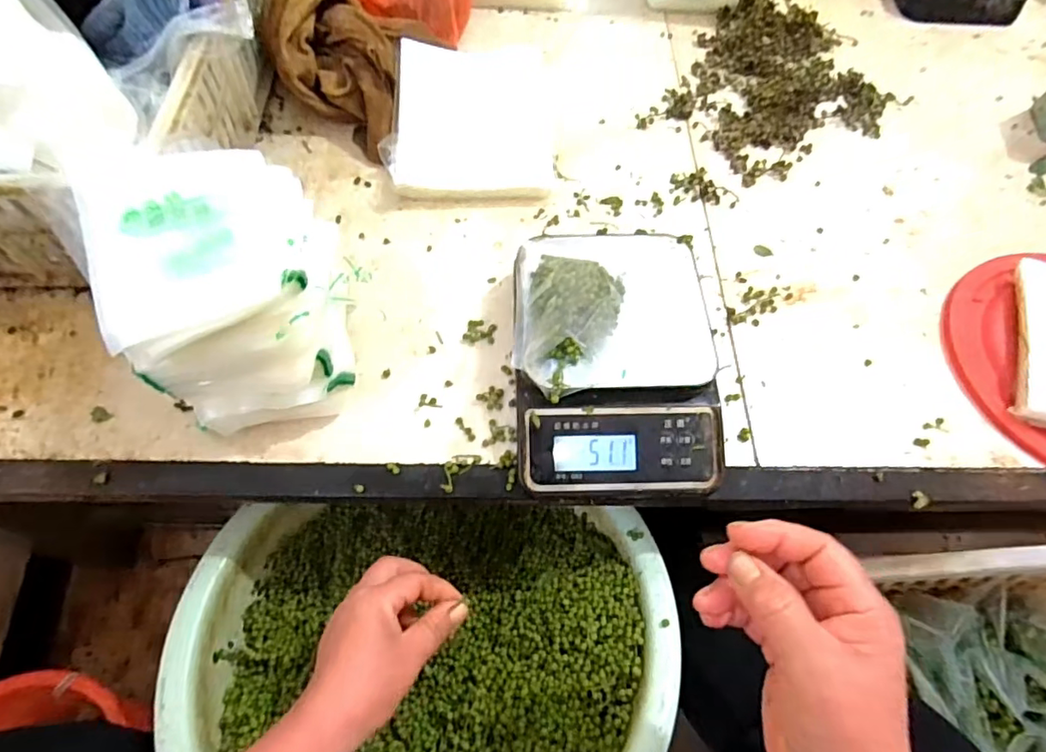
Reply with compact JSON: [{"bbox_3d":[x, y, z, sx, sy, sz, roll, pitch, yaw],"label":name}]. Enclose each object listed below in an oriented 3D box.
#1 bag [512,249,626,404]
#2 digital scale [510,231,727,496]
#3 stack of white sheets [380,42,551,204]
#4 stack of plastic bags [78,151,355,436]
[{"bbox_3d":[0.033,-0.046,0.420,0.080,0.030,0.123,5,61,1],"label":"bag"},{"bbox_3d":[0.070,-0.019,0.451,0.153,0.057,0.217,0,61,-2],"label":"digital scale"},{"bbox_3d":[-0.053,-0.272,0.596,0.161,0.037,0.222,-1,61,-3],"label":"stack of white sheets"},{"bbox_3d":[-0.206,-0.054,0.412,0.134,0.144,0.153,-10,62,-7],"label":"stack of plastic bags"}]

